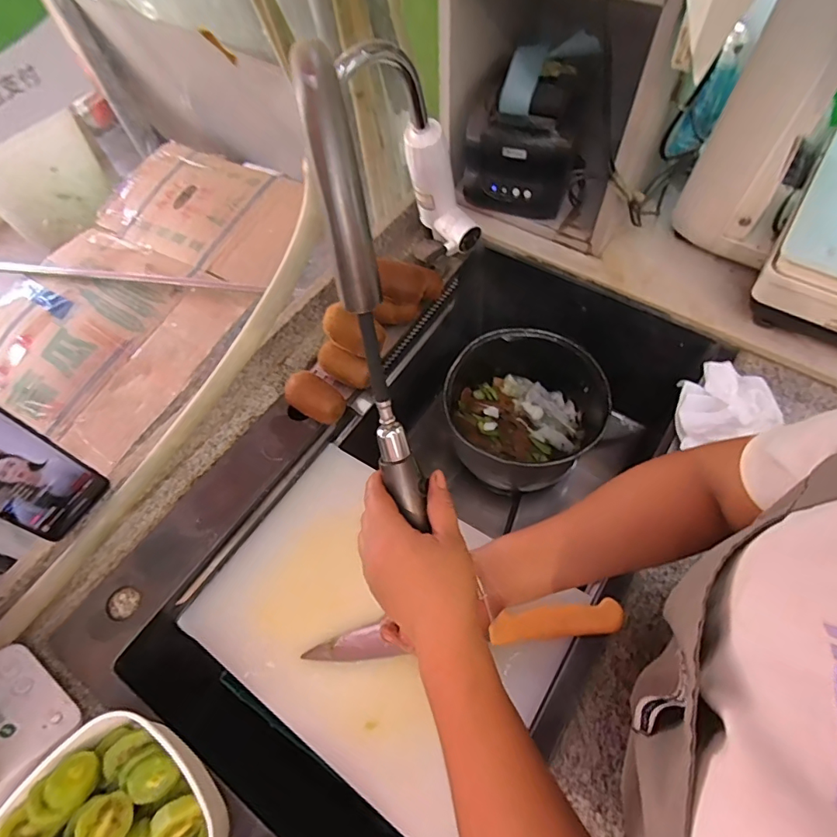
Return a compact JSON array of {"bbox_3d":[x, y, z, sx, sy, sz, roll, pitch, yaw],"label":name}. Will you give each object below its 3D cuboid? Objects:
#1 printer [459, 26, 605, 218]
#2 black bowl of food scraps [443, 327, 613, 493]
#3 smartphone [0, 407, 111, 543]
[{"bbox_3d":[0.161,-0.413,0.711,0.155,0.150,0.176,15,62,13],"label":"printer"},{"bbox_3d":[0.164,-0.018,0.775,0.230,0.135,0.219,-2,59,3],"label":"black bowl of food scraps"},{"bbox_3d":[-0.367,0.051,0.454,0.008,0.161,0.076,18,61,28],"label":"smartphone"}]

